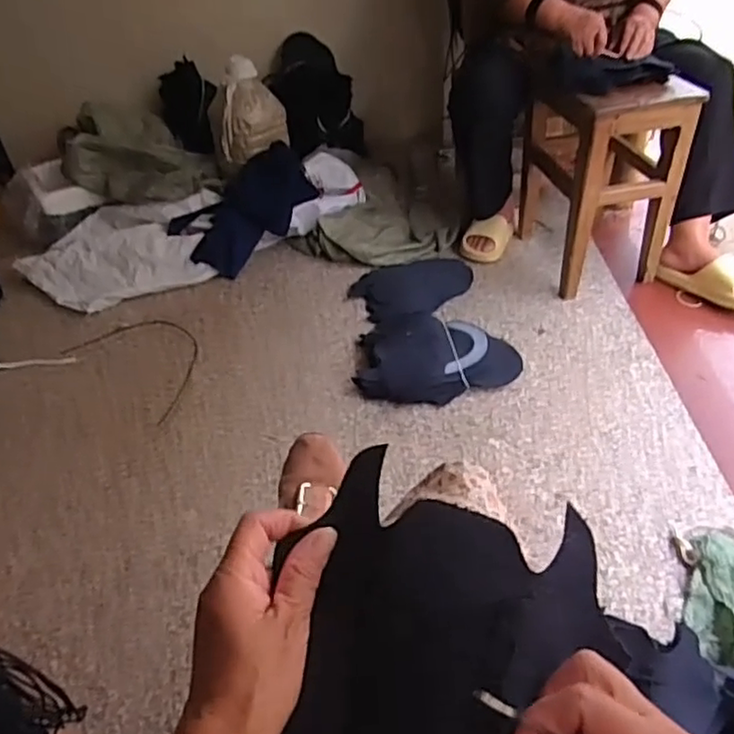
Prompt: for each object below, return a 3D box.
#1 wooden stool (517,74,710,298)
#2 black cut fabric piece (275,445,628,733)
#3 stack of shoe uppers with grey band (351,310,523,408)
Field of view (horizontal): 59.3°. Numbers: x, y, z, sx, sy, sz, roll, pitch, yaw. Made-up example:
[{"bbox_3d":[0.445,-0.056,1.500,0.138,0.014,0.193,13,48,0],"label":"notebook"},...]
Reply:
[{"bbox_3d":[0.510,-0.409,1.418,0.240,0.421,0.308,-8,41,-4],"label":"wooden stool"},{"bbox_3d":[0.040,0.173,0.331,0.166,0.040,0.235,-4,67,11],"label":"black cut fabric piece"},{"bbox_3d":[0.137,-0.024,1.258,0.314,0.060,0.216,3,42,11],"label":"stack of shoe uppers with grey band"}]

